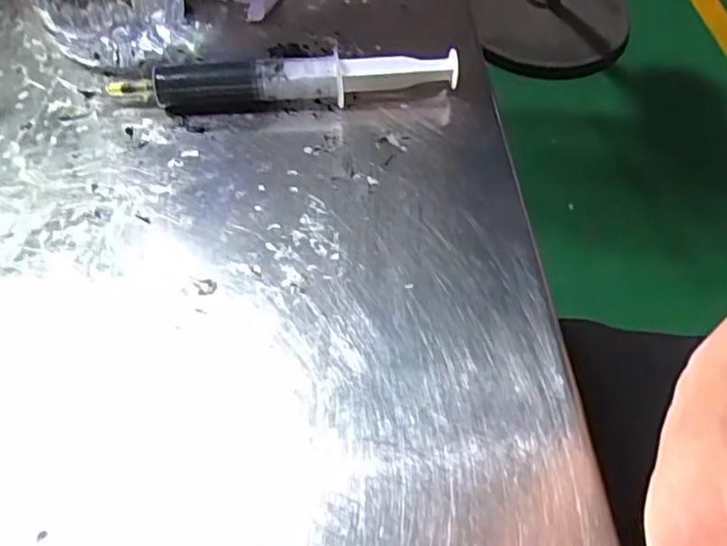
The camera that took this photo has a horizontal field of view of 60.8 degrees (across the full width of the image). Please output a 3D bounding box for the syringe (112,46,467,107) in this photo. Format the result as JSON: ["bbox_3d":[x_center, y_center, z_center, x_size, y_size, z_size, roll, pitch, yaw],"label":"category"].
[{"bbox_3d":[-0.032,-0.080,0.261,0.142,0.020,0.014,-2,60,-4],"label":"syringe"}]

